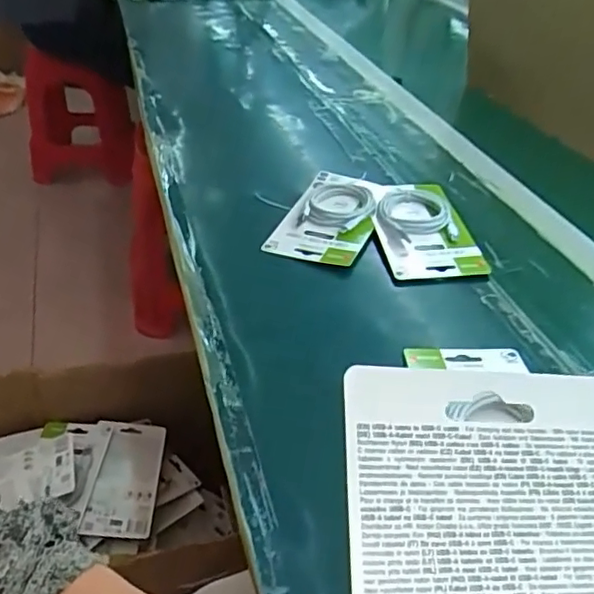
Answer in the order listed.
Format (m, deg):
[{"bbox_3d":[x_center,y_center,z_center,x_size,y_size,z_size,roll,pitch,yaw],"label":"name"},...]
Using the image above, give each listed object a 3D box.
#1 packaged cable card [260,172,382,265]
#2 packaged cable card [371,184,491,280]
[{"bbox_3d":[0.038,-0.094,0.689,0.097,0.026,0.173,13,38,13],"label":"packaged cable card"},{"bbox_3d":[0.139,-0.077,0.668,0.096,0.029,0.167,-3,37,-8],"label":"packaged cable card"}]

